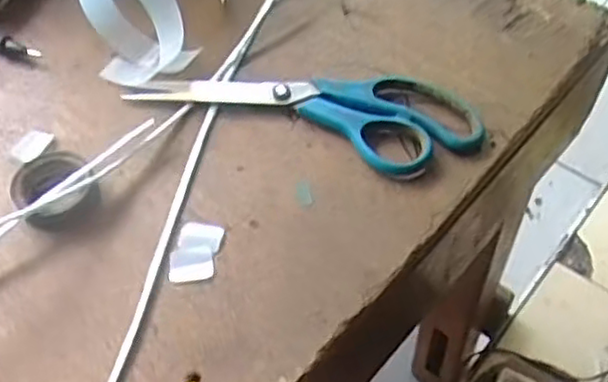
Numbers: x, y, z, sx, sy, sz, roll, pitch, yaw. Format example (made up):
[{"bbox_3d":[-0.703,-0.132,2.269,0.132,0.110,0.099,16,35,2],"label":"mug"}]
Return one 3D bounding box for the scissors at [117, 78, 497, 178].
[{"bbox_3d":[0.000,-0.057,0.455,0.228,0.015,0.069,14,54,12],"label":"scissors"}]

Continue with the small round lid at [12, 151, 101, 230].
[{"bbox_3d":[-0.147,-0.001,0.416,0.045,0.018,0.045,-1,52,1],"label":"small round lid"}]

